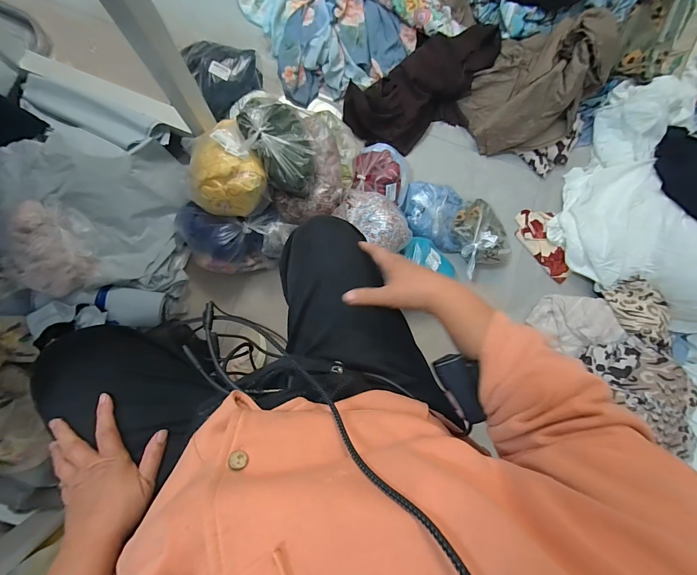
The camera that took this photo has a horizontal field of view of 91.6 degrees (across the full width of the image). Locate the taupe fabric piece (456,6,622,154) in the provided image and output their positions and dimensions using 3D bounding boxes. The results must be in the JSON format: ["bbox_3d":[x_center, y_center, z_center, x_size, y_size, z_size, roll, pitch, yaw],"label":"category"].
[{"bbox_3d":[0.552,-0.571,0.963,0.384,0.191,0.284,-14,89,-6],"label":"taupe fabric piece"}]

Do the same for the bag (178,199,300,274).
[{"bbox_3d":[-0.313,-0.124,0.886,0.288,0.129,0.167,0,88,-6],"label":"bag"}]

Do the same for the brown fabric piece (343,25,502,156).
[{"bbox_3d":[0.219,-0.569,0.982,0.440,0.120,0.247,-32,91,-6],"label":"brown fabric piece"}]

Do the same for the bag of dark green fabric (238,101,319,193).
[{"bbox_3d":[-0.164,-0.329,0.810,0.165,0.107,0.219,-9,89,-6],"label":"bag of dark green fabric"}]

